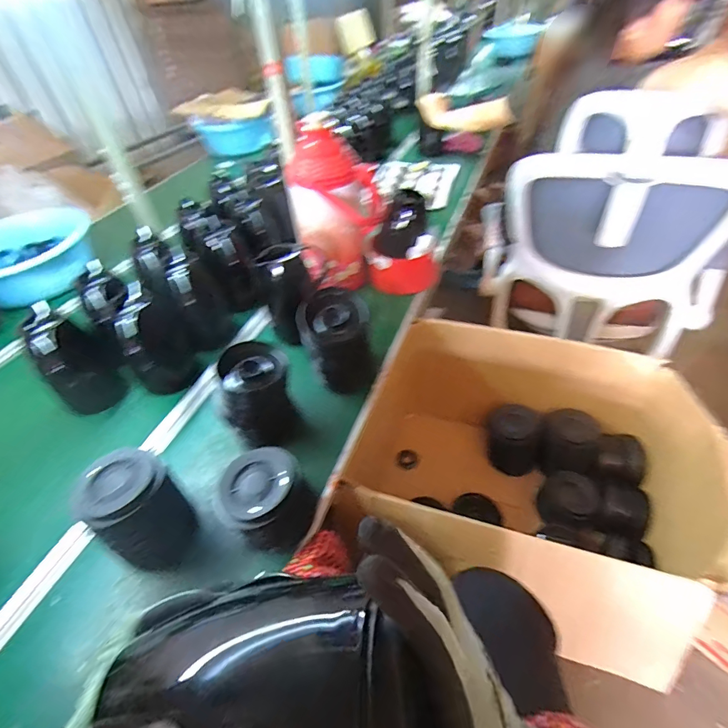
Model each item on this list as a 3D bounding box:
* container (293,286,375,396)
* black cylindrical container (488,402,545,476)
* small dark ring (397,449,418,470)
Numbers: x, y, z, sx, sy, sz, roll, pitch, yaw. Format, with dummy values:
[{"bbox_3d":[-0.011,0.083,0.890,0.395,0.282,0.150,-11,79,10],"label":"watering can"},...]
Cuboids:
[{"bbox_3d":[-0.050,-0.041,0.812,0.111,0.182,0.102,-3,46,3],"label":"container"},{"bbox_3d":[0.395,0.196,1.078,0.124,0.135,0.133,-3,46,3],"label":"black cylindrical container"},{"bbox_3d":[0.124,0.268,1.153,0.057,0.007,0.054,0,81,0],"label":"small dark ring"}]

